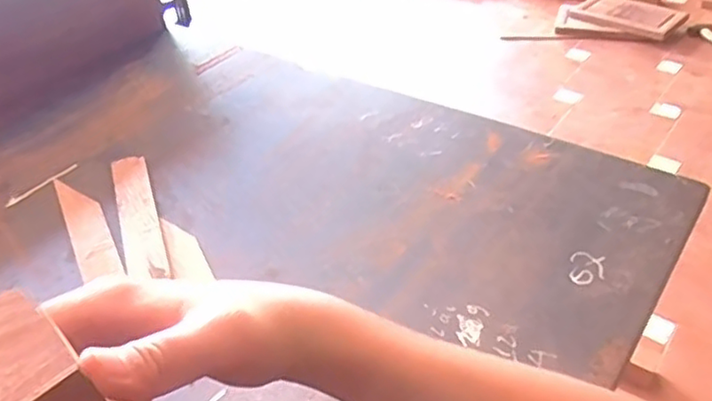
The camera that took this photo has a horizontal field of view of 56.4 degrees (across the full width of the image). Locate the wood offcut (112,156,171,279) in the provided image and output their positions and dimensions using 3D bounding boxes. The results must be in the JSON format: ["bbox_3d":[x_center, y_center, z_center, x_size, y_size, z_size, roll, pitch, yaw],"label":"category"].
[{"bbox_3d":[-0.168,0.009,0.510,0.028,0.005,0.153,-16,40,-14],"label":"wood offcut"}]

